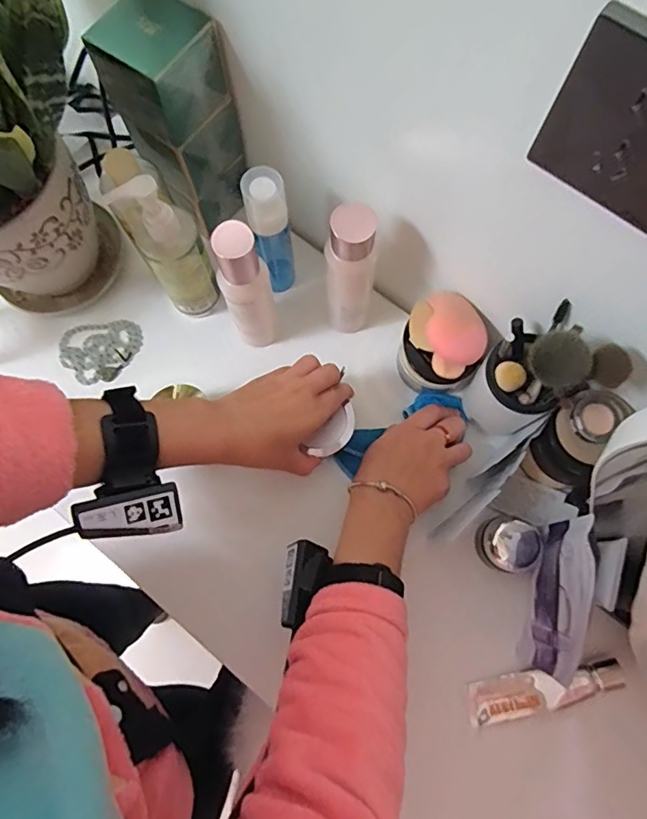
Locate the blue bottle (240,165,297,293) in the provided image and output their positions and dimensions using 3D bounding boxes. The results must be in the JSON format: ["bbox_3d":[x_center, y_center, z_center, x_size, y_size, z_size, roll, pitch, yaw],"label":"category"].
[{"bbox_3d":[-0.049,-0.166,0.506,0.038,0.153,0.039,0,74,1],"label":"blue bottle"}]

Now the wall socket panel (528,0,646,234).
[{"bbox_3d":[0.155,-0.137,0.259,0.084,0.088,0.008,39,78,10],"label":"wall socket panel"}]

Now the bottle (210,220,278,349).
[{"bbox_3d":[-0.069,-0.104,0.478,0.041,0.169,0.033,-17,75,-4],"label":"bottle"}]

